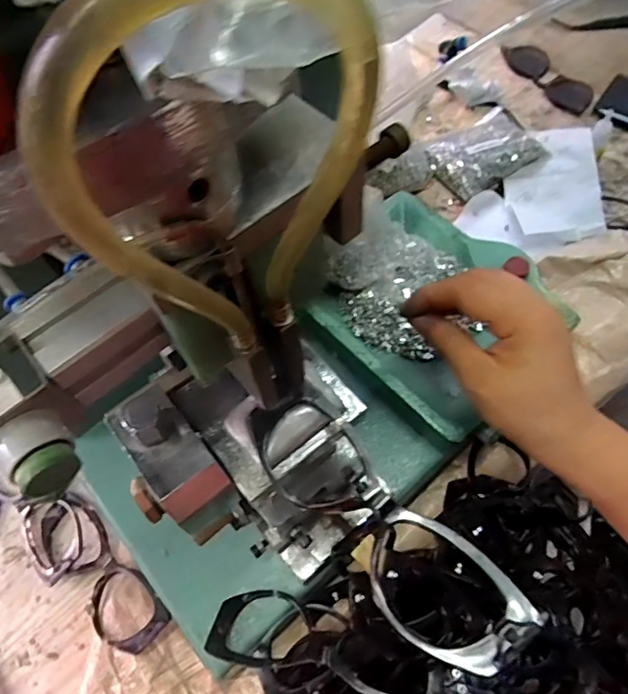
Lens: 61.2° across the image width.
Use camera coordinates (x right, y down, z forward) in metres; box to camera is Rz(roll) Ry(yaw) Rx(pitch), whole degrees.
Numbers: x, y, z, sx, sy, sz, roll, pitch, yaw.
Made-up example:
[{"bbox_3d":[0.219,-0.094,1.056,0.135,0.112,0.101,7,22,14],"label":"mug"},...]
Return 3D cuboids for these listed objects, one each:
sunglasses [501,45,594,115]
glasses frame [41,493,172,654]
[{"bbox_3d":[0.381,-0.431,0.854,0.054,0.042,0.172,-30,64,-11],"label":"sunglasses"},{"bbox_3d":[-0.165,0.169,0.404,0.151,0.018,0.047,31,65,35],"label":"glasses frame"}]

